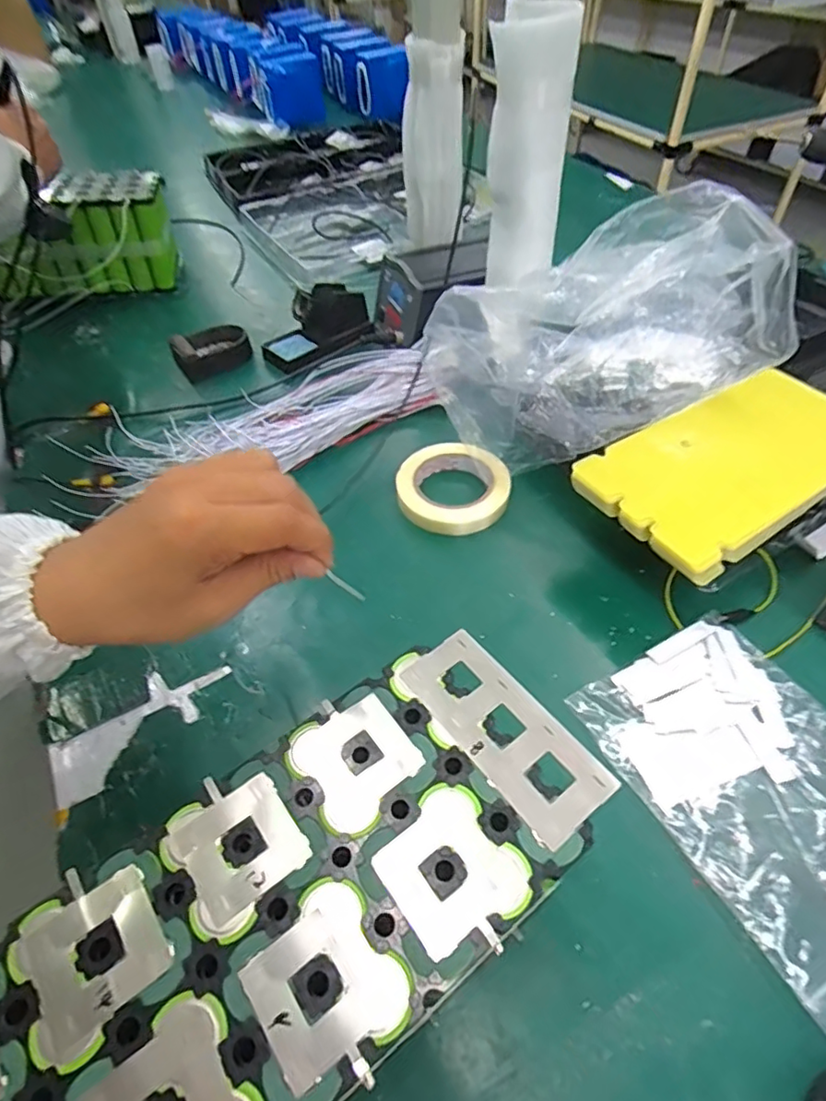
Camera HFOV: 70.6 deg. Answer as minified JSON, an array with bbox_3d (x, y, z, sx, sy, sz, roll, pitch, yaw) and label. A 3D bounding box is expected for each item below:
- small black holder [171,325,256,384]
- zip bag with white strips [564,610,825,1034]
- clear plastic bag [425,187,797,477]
[{"bbox_3d":[-0.288,-0.291,0.842,0.102,0.032,0.087,-30,54,-19],"label":"small black holder"},{"bbox_3d":[0.253,0.162,0.422,0.164,0.015,0.233,-24,52,-15],"label":"zip bag with white strips"},{"bbox_3d":[0.190,-0.222,0.568,0.293,0.230,0.193,-16,51,-9],"label":"clear plastic bag"}]

